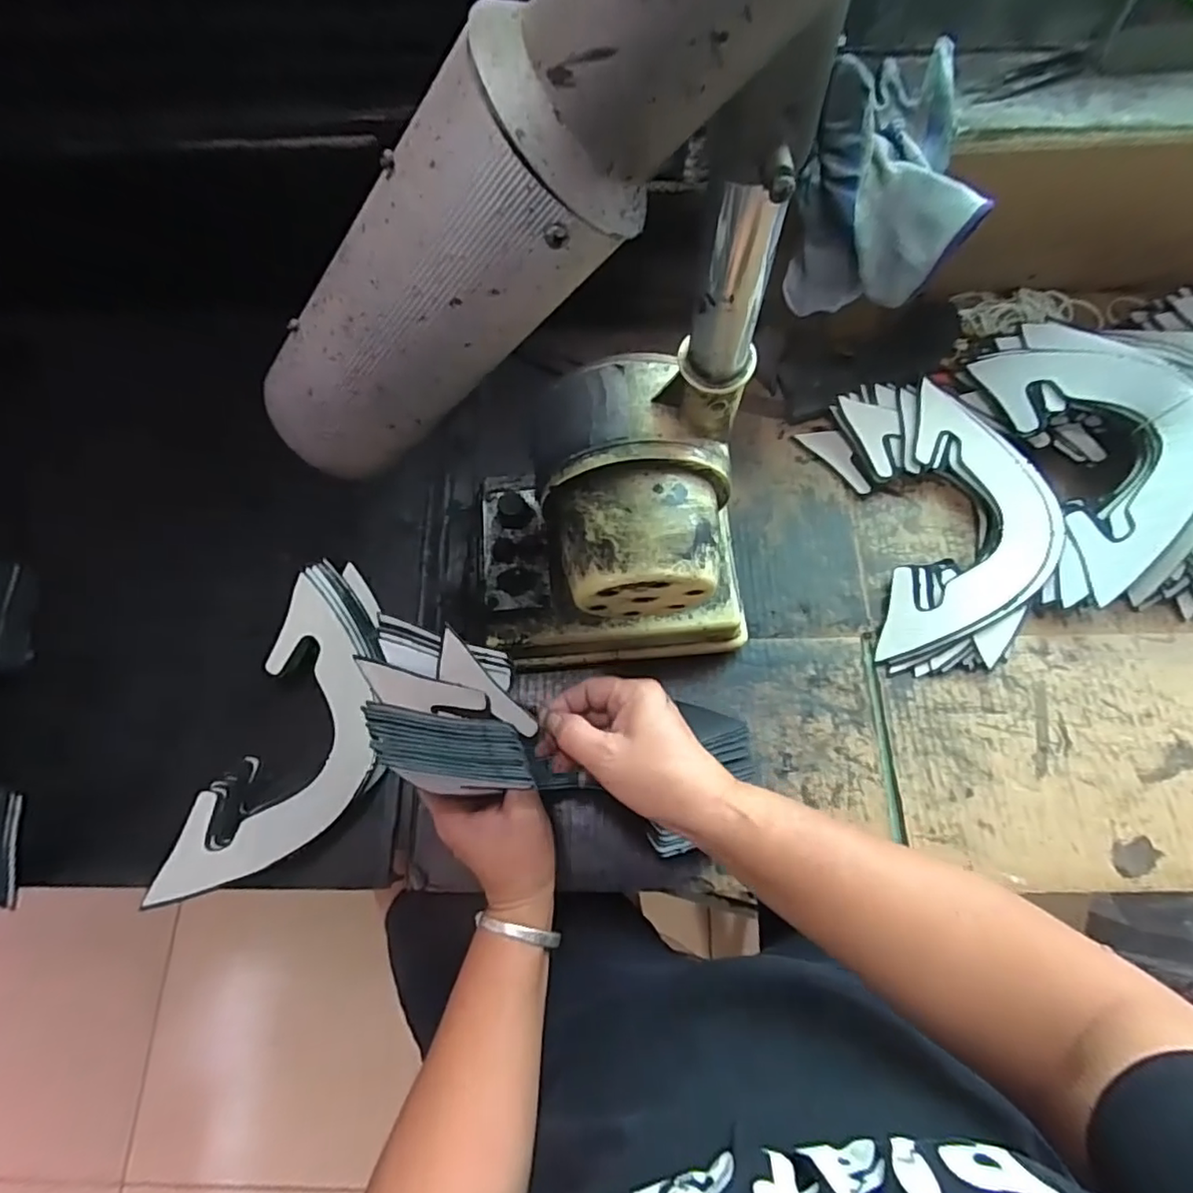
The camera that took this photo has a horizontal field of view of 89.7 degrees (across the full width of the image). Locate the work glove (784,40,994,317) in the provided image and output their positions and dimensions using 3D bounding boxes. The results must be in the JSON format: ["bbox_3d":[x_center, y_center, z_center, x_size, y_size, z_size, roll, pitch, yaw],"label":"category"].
[{"bbox_3d":[0.219,-0.309,0.461,0.119,0.118,0.163,16,73,7],"label":"work glove"}]

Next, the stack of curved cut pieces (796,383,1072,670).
[{"bbox_3d":[0.310,-0.073,0.536,0.175,0.030,0.264,-11,71,-2],"label":"stack of curved cut pieces"}]

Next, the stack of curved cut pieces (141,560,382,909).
[{"bbox_3d":[-0.229,0.113,0.480,0.119,0.041,0.268,15,73,7],"label":"stack of curved cut pieces"}]

